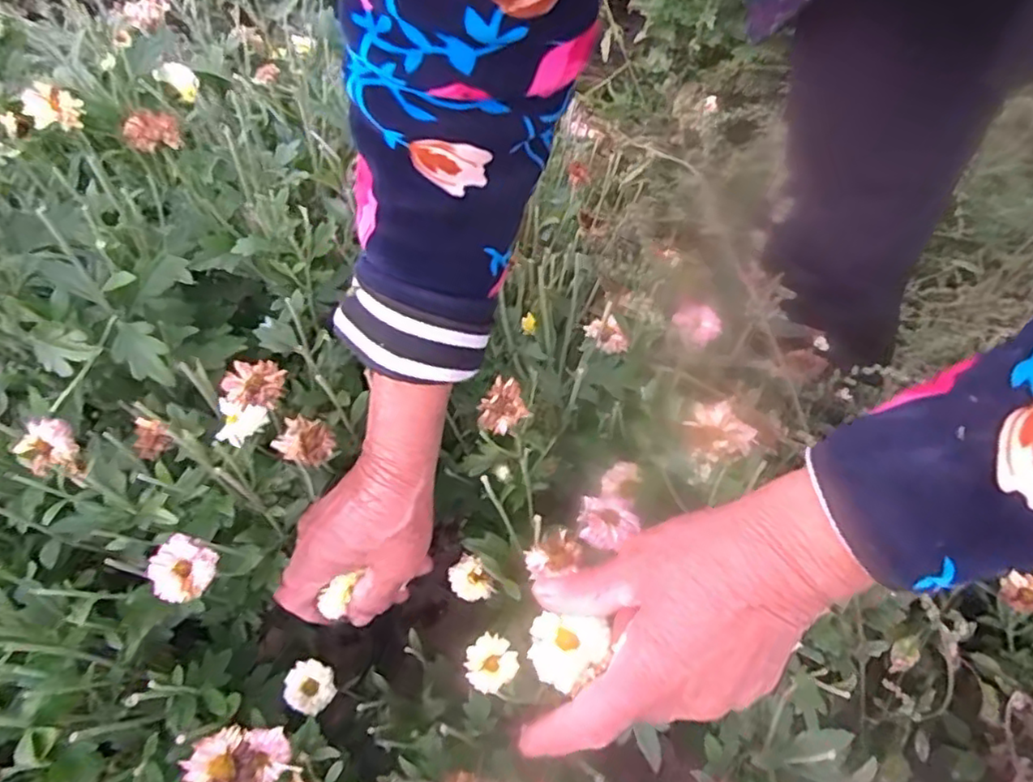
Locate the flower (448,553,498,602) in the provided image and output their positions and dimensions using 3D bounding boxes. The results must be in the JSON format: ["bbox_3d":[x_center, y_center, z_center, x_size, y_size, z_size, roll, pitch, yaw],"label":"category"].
[{"bbox_3d":[-0.028,0.113,0.388,0.022,0.012,0.027,-39,81,-9],"label":"flower"}]

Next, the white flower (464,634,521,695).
[{"bbox_3d":[-0.013,0.138,0.329,0.025,0.010,0.024,-2,53,3],"label":"white flower"}]

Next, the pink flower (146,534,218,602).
[{"bbox_3d":[-0.161,0.085,0.310,0.029,0.007,0.029,0,70,0],"label":"pink flower"}]

